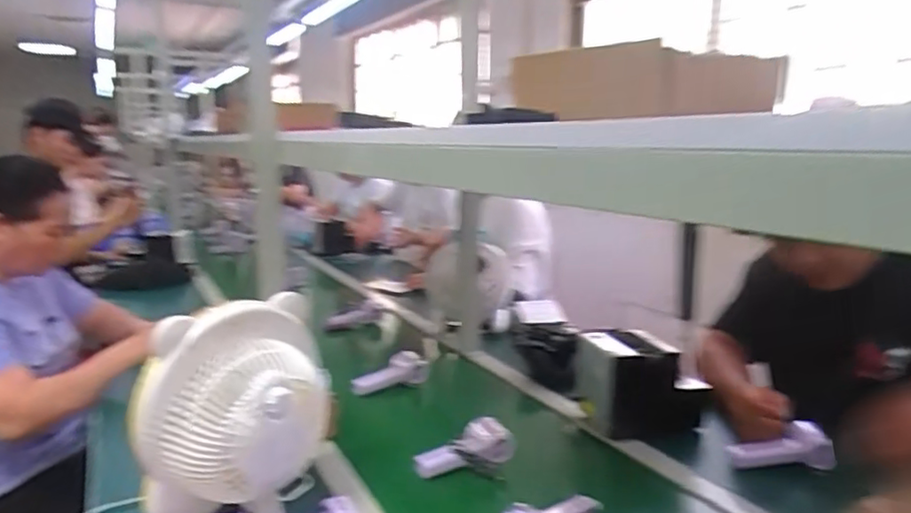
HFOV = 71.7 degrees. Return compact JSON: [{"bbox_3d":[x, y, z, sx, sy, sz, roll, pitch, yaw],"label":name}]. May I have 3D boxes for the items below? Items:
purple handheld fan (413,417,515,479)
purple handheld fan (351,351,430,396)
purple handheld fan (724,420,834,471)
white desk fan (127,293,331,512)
[{"bbox_3d":[0.010,0.295,0.958,0.147,0.051,0.075,-4,12,-22],"label":"purple handheld fan"},{"bbox_3d":[-0.133,0.237,1.274,0.154,0.051,0.066,-17,16,-20],"label":"purple handheld fan"},{"bbox_3d":[0.485,0.290,0.943,0.142,0.045,0.058,-11,9,7],"label":"purple handheld fan"},{"bbox_3d":[-0.277,0.196,0.791,0.223,0.245,0.130,-5,12,-27],"label":"white desk fan"}]

